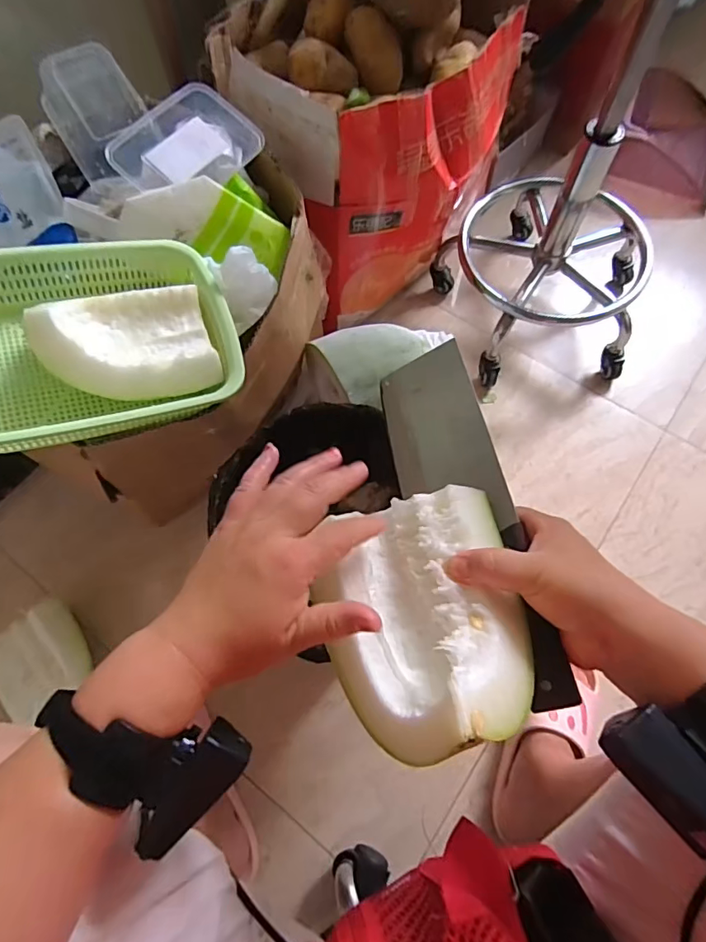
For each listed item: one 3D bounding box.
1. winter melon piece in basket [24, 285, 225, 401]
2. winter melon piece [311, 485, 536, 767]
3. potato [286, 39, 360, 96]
[{"bbox_3d":[-0.228,-0.142,0.509,0.146,0.094,0.117,-18,69,-6],"label":"winter melon piece in basket"},{"bbox_3d":[0.046,0.083,0.312,0.124,0.079,0.158,-6,67,-2],"label":"winter melon piece"},{"bbox_3d":[-0.042,-0.558,0.690,0.092,0.047,0.040,-2,68,1],"label":"potato"}]

